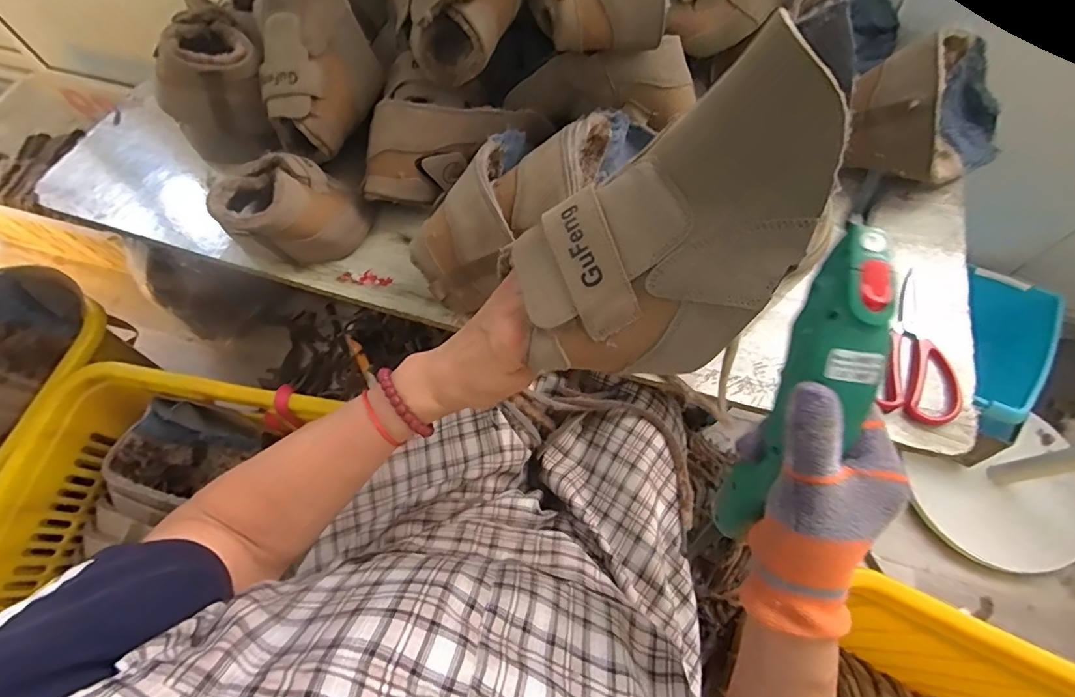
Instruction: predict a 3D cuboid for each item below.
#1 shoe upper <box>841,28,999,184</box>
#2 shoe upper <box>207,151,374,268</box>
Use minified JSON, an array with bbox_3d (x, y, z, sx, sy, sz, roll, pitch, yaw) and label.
[{"bbox_3d":[0.510,-0.298,0.604,0.249,0.130,0.148,-17,63,-22],"label":"shoe upper"},{"bbox_3d":[-0.277,-0.155,0.562,0.141,0.114,0.075,-37,68,-15],"label":"shoe upper"}]

